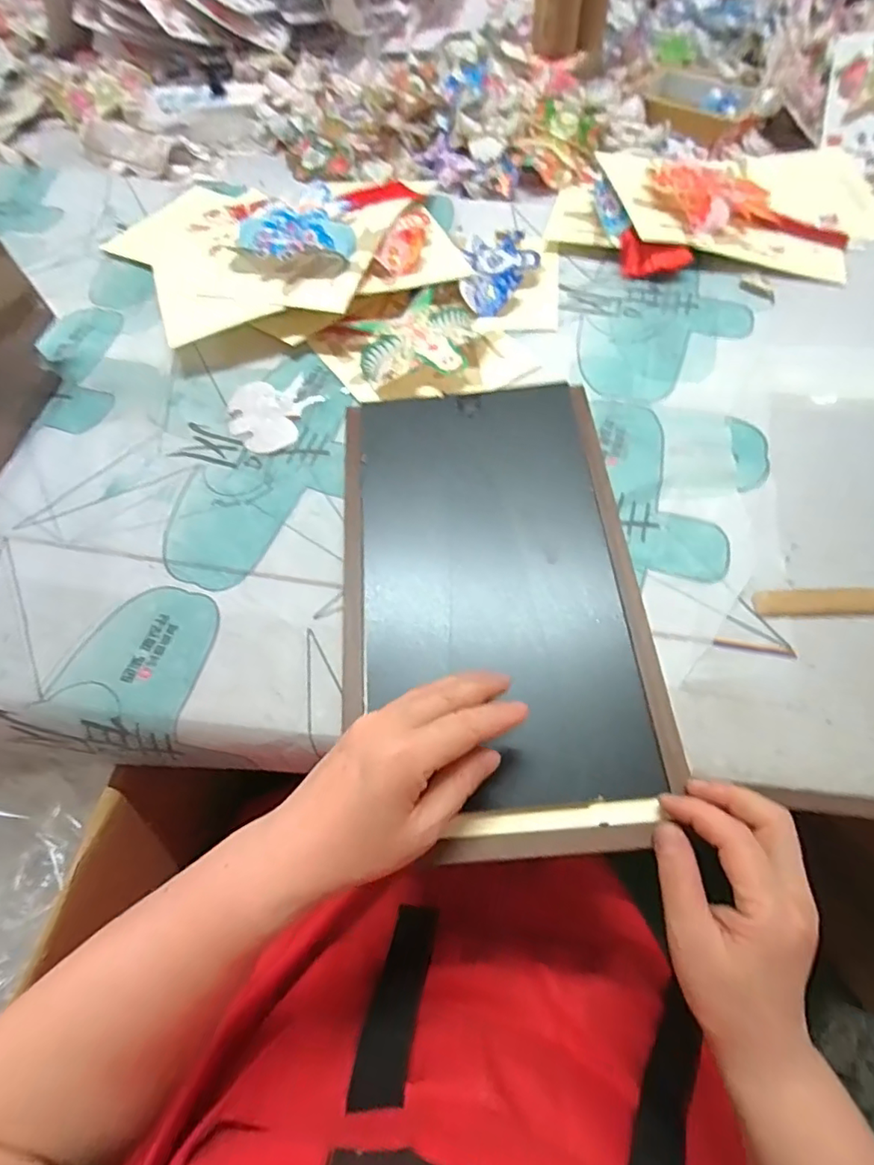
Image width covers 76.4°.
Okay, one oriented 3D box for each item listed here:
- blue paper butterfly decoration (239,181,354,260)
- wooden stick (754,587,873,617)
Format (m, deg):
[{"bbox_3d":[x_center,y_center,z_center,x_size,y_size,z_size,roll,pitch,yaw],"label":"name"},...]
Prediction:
[{"bbox_3d":[-0.147,-0.365,0.575,0.117,0.022,0.097,-17,61,-5],"label":"blue paper butterfly decoration"},{"bbox_3d":[0.305,0.013,0.401,0.141,0.006,0.022,-3,64,7],"label":"wooden stick"}]

